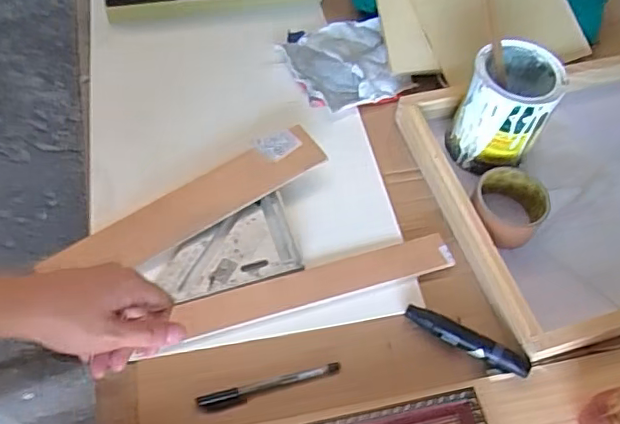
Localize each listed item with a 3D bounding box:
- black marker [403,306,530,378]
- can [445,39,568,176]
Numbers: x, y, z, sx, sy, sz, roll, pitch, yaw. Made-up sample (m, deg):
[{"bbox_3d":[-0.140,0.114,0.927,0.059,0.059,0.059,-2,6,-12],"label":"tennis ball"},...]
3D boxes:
[{"bbox_3d":[0.161,0.132,0.605,0.130,0.021,0.022,26,58,13],"label":"black marker"},{"bbox_3d":[0.238,-0.126,0.718,0.102,0.127,0.115,27,58,13],"label":"can"}]

